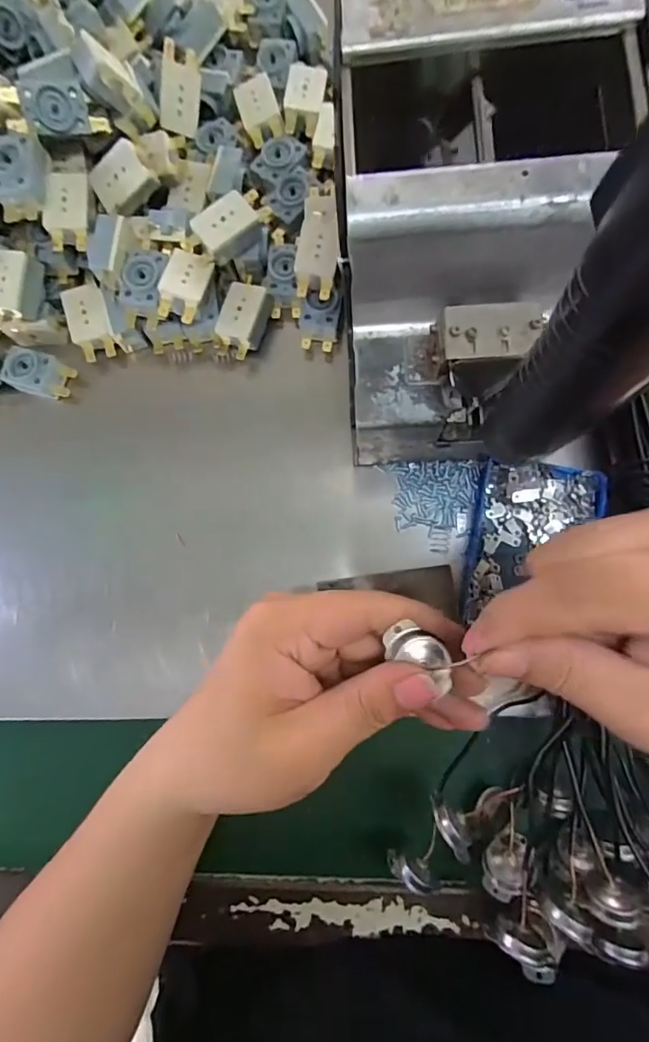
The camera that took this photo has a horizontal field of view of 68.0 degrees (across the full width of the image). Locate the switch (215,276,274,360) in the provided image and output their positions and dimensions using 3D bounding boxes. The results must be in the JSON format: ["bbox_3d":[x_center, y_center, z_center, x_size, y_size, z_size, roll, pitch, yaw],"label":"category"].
[{"bbox_3d":[-0.055,-0.139,0.325,0.028,0.014,0.054,17,84,7],"label":"switch"}]

